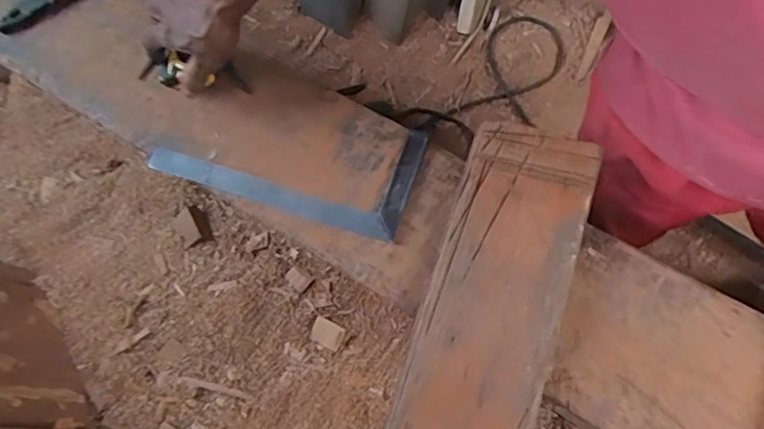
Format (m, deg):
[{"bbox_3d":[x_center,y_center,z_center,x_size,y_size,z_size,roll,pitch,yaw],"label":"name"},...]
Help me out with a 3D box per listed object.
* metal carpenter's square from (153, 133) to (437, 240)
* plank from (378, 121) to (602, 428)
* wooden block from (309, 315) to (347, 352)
[{"bbox_3d":[-0.106,-0.069,0.672,0.294,0.012,0.127,16,72,8],"label":"metal carpenter's square"},{"bbox_3d":[0.106,0.090,0.576,0.131,0.027,0.385,18,72,9],"label":"plank"},{"bbox_3d":[-0.079,0.169,0.841,0.048,0.007,0.034,26,73,11],"label":"wooden block"}]

